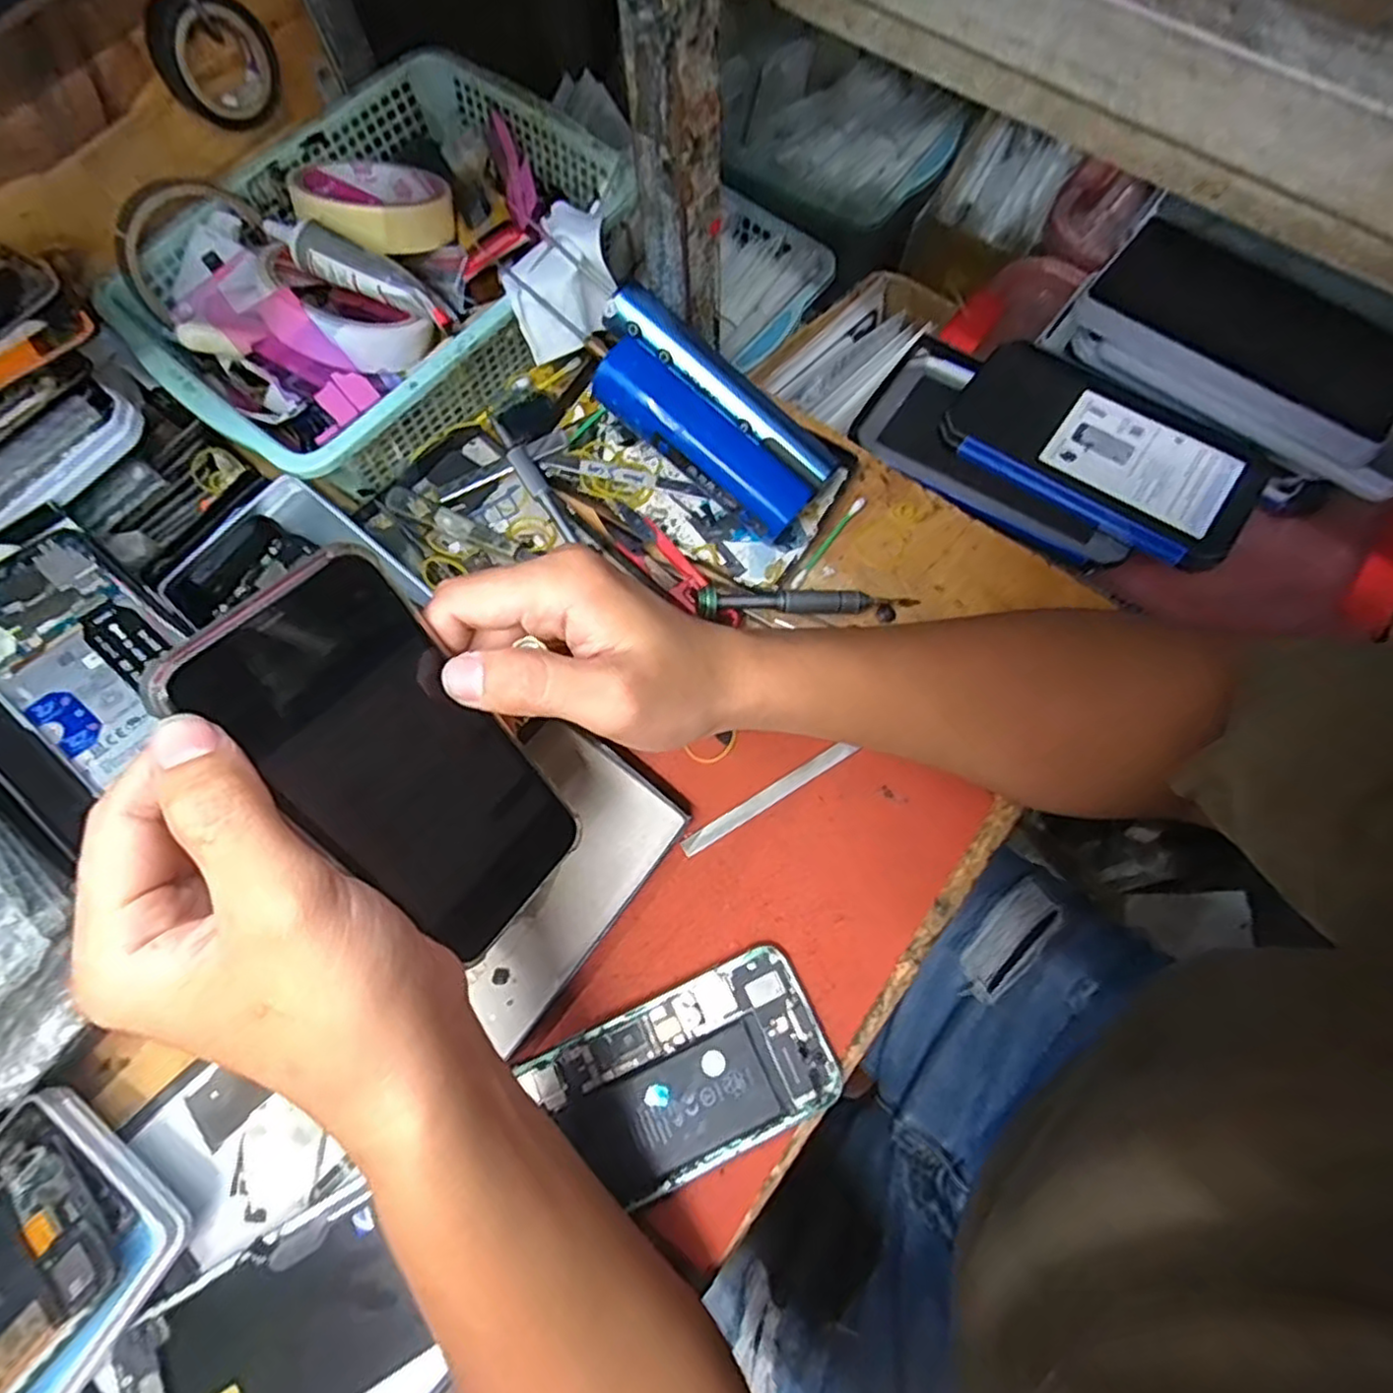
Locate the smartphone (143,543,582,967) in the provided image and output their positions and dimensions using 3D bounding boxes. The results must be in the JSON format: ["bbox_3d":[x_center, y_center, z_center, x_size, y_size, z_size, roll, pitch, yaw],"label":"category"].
[{"bbox_3d":[-0.101,0.026,0.249,0.010,0.151,0.072,7,49,43],"label":"smartphone"}]

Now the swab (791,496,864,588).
[{"bbox_3d":[0.077,-0.090,0.406,0.006,0.006,0.071,36,77,12],"label":"swab"}]

